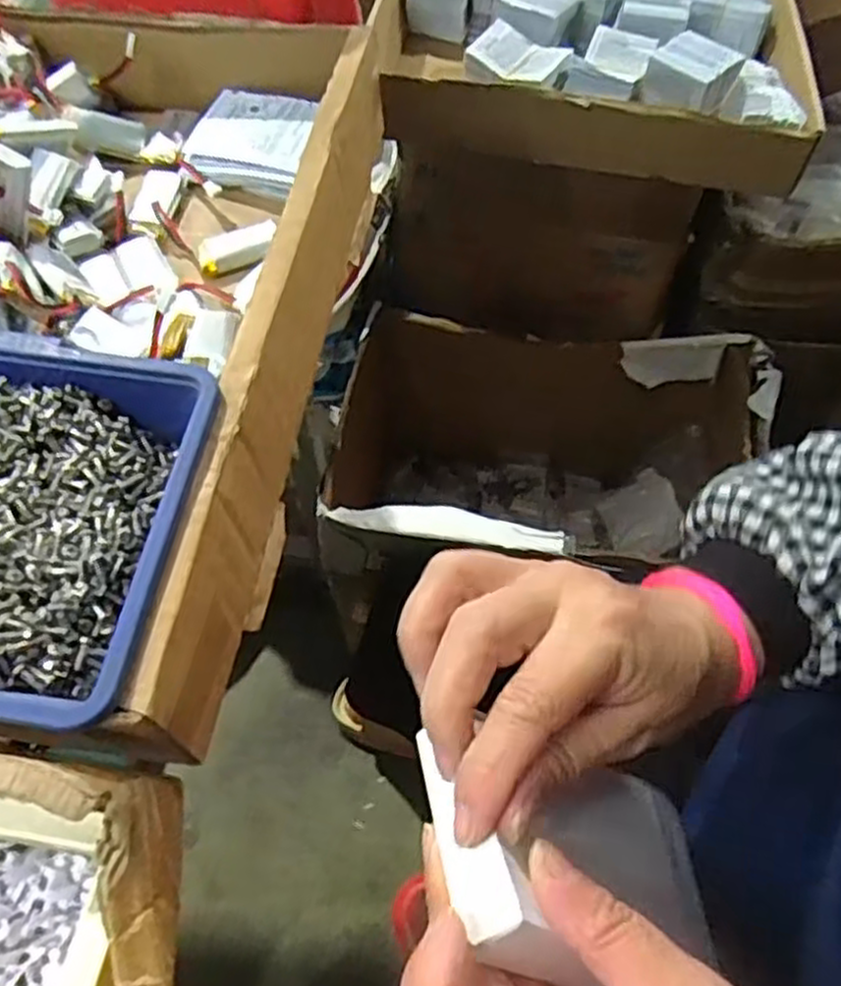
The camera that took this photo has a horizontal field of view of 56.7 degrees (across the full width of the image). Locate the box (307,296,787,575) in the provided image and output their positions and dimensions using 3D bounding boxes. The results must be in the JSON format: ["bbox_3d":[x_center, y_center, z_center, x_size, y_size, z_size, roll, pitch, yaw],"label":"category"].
[{"bbox_3d":[0.137,0.003,0.898,0.438,0.272,0.288,8,59,5],"label":"box"}]

